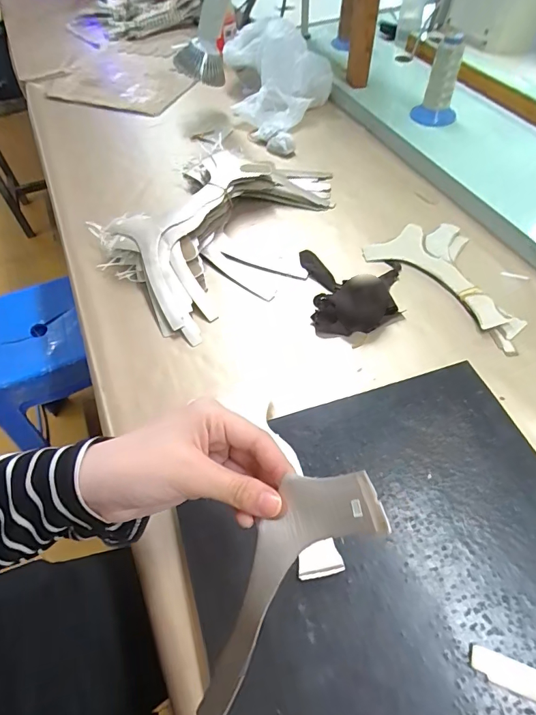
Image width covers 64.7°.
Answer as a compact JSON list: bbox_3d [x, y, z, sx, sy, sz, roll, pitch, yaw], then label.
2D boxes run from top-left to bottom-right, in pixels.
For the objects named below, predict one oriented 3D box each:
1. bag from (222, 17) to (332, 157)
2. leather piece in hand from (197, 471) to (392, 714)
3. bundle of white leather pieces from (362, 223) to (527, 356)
[{"bbox_3d":[0.022,-0.465,0.701,0.171,0.109,0.245,-7,55,0],"label":"bag"},{"bbox_3d":[-0.001,0.132,0.231,0.052,0.021,0.185,36,105,26],"label":"leather piece in hand"},{"bbox_3d":[0.229,-0.099,0.506,0.116,0.006,0.206,-32,59,-16],"label":"bundle of white leather pieces"}]

